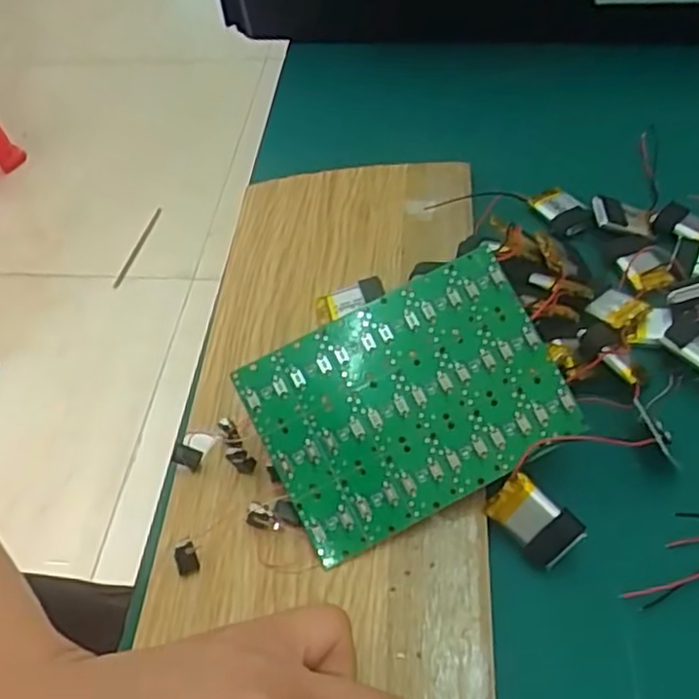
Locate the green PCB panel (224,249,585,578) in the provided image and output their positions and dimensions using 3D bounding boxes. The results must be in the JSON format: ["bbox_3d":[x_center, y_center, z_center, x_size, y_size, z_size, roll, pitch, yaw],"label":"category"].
[{"bbox_3d":[0.022,0.019,0.264,0.106,0.004,0.076,-27,83,-5],"label":"green PCB panel"}]

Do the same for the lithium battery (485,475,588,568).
[{"bbox_3d":[0.066,0.061,0.257,0.031,0.004,0.020,42,106,17],"label":"lithium battery"}]

